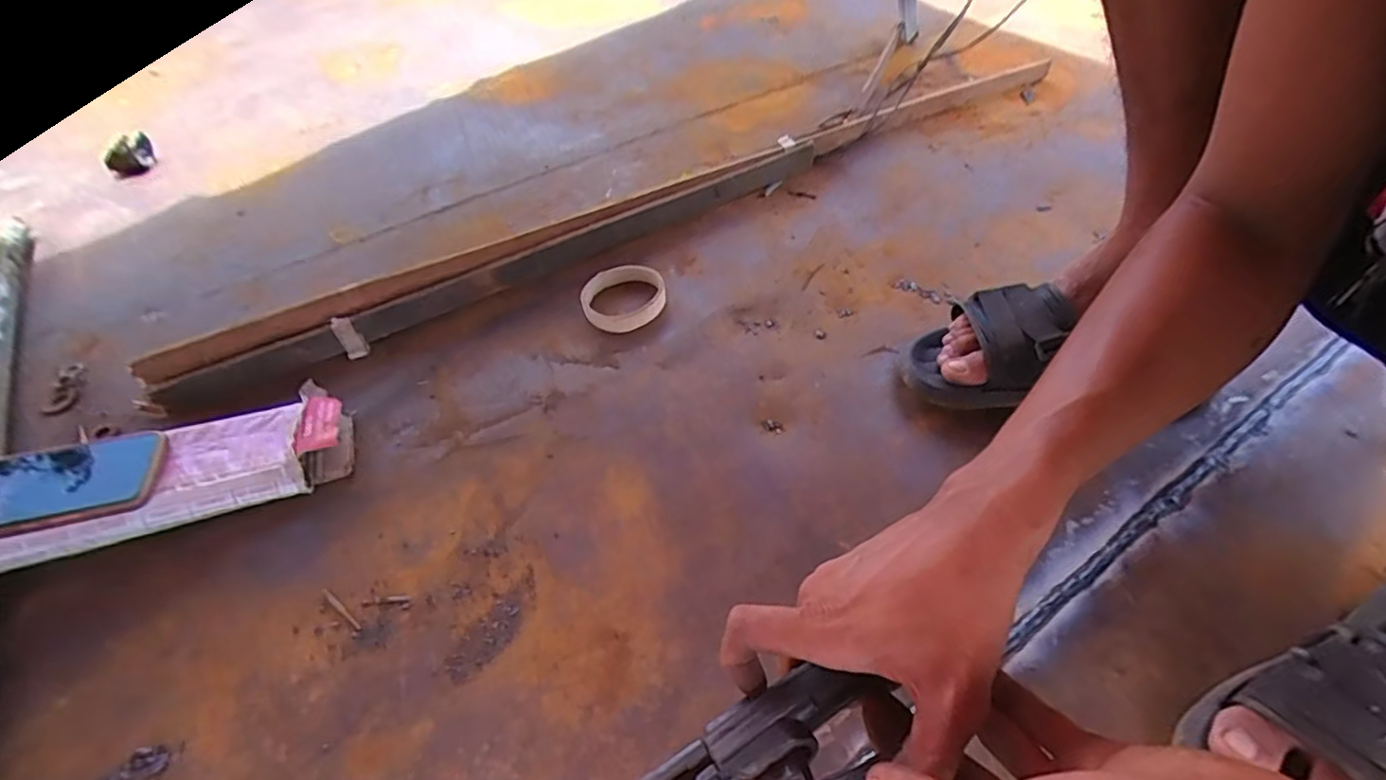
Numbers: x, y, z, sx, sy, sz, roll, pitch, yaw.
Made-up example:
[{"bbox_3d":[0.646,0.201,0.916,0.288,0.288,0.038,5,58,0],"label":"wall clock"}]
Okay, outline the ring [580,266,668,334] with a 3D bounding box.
[{"bbox_3d":[-0.071,-0.098,0.649,0.088,0.017,0.077,-28,52,-21],"label":"ring"}]

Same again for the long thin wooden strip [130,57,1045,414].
[{"bbox_3d":[0.007,-0.250,0.745,1.165,0.051,0.038,-28,53,-21],"label":"long thin wooden strip"}]

